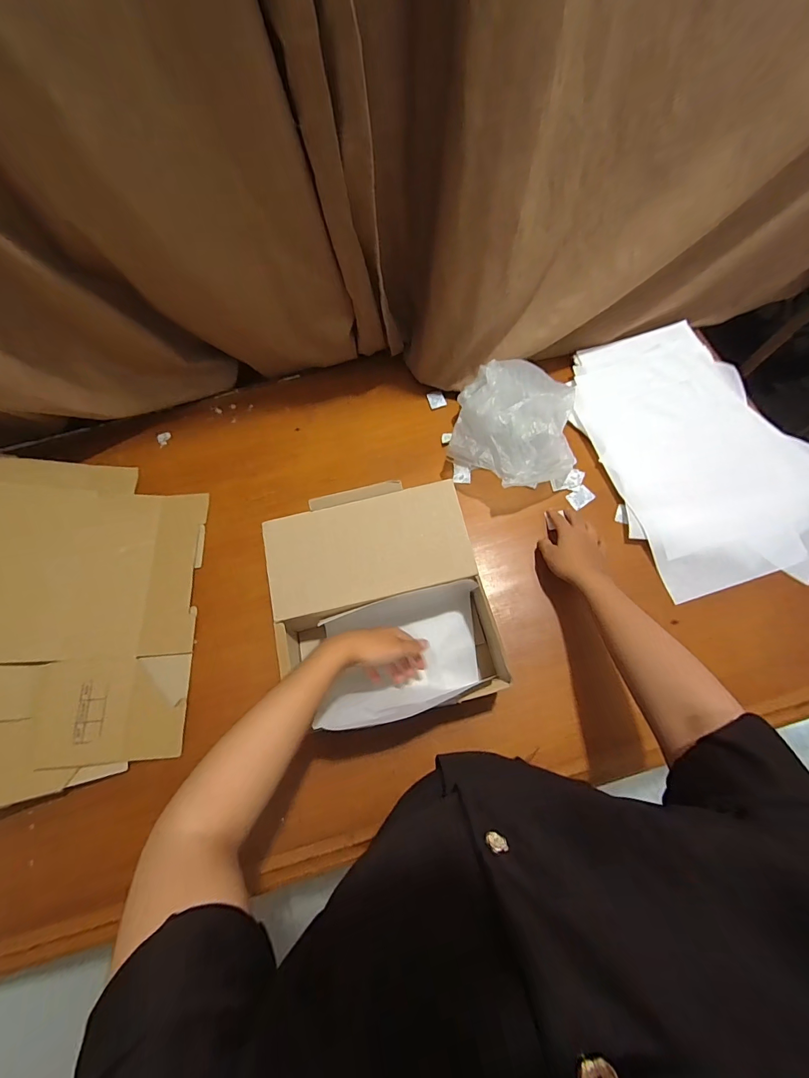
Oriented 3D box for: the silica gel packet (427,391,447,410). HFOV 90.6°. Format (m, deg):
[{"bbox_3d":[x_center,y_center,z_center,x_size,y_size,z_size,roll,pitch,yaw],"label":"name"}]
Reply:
[{"bbox_3d":[0.059,-0.255,0.731,0.030,0.004,0.036,-15,69,-3],"label":"silica gel packet"}]

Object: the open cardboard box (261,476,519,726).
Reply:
[{"bbox_3d":[-0.035,0.086,0.555,0.264,0.114,0.291,-12,69,-2],"label":"open cardboard box"}]

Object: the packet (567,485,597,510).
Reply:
[{"bbox_3d":[0.288,-0.067,0.657,0.040,0.009,0.030,-32,71,-9],"label":"packet"}]

